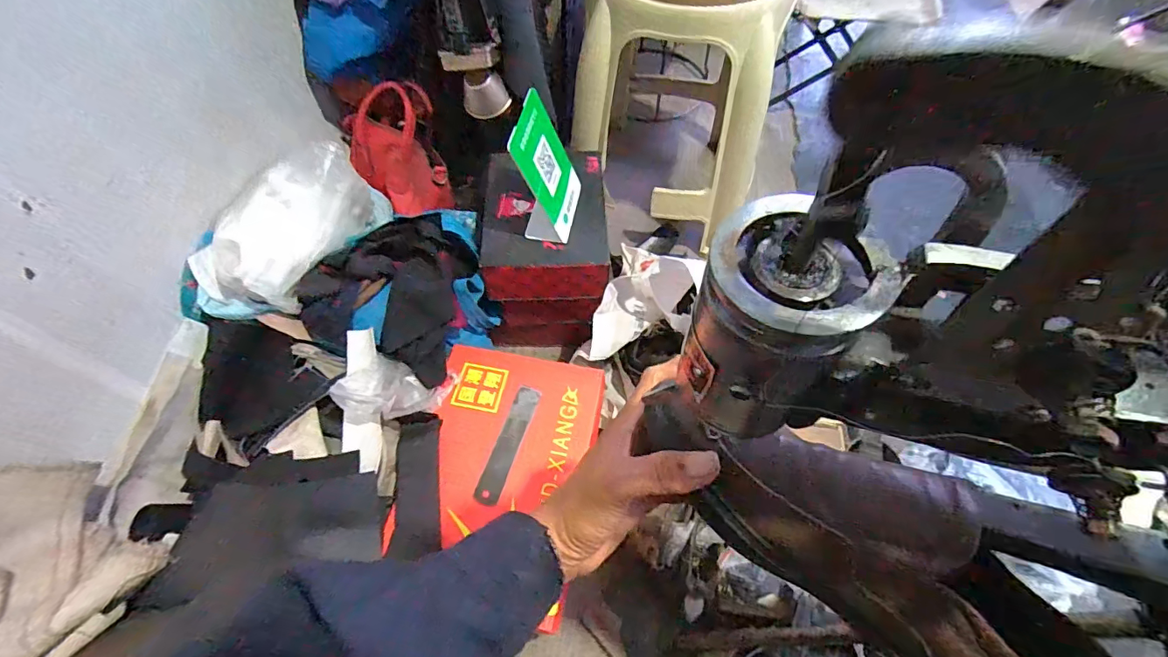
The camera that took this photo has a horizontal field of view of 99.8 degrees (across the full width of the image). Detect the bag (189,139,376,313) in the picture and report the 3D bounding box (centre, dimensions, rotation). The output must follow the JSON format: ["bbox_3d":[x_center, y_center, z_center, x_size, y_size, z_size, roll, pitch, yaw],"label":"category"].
[{"bbox_3d":[-0.409,-0.140,0.700,0.123,0.116,0.262,17,61,11],"label":"bag"}]

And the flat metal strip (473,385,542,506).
[{"bbox_3d":[-0.097,0.148,0.635,0.031,0.004,0.155,20,63,2],"label":"flat metal strip"}]

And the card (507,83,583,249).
[{"bbox_3d":[-0.043,-0.198,0.619,0.060,0.152,0.106,10,60,7],"label":"card"}]

